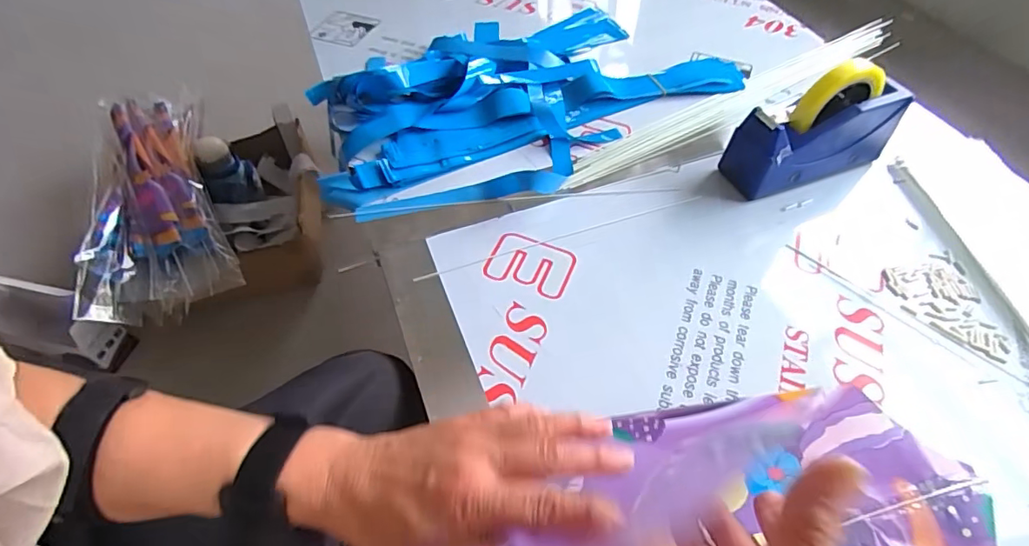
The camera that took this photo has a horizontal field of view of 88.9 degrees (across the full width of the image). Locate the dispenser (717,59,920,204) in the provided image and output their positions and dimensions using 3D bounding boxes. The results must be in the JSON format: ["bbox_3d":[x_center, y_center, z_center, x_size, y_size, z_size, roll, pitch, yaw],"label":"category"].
[{"bbox_3d":[0.361,-0.176,0.622,0.196,0.131,0.069,-19,54,-13],"label":"dispenser"}]

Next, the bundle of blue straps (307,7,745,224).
[{"bbox_3d":[0.029,-0.246,0.729,0.599,0.043,0.364,-15,54,-10],"label":"bundle of blue straps"}]

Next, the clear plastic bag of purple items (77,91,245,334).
[{"bbox_3d":[-0.718,-0.172,1.023,0.246,0.076,0.687,-23,57,-16],"label":"clear plastic bag of purple items"}]

